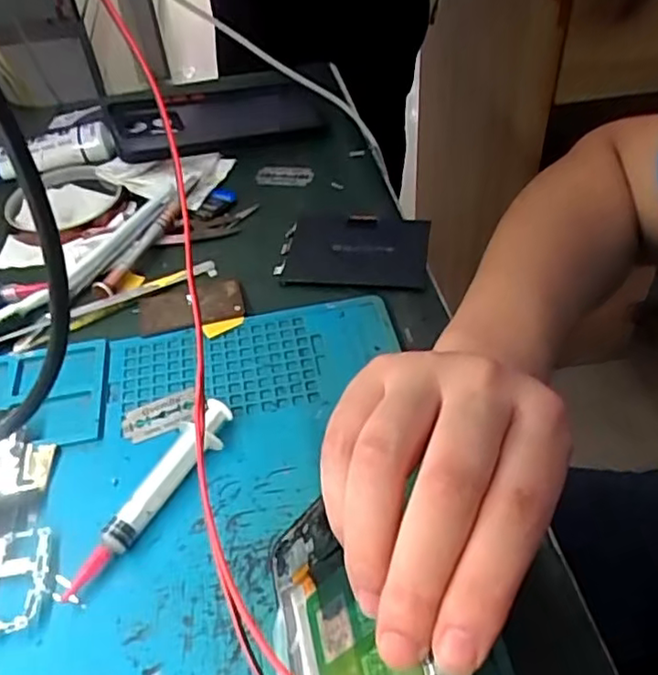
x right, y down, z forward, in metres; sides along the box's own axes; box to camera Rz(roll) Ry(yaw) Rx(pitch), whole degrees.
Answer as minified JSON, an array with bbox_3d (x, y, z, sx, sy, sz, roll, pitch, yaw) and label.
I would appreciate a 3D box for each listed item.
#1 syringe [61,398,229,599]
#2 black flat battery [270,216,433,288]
[{"bbox_3d":[-0.079,0.069,0.293,0.019,0.015,0.103,27,53,27],"label":"syringe"},{"bbox_3d":[0.016,-0.057,0.414,0.091,0.008,0.065,5,46,9],"label":"black flat battery"}]

